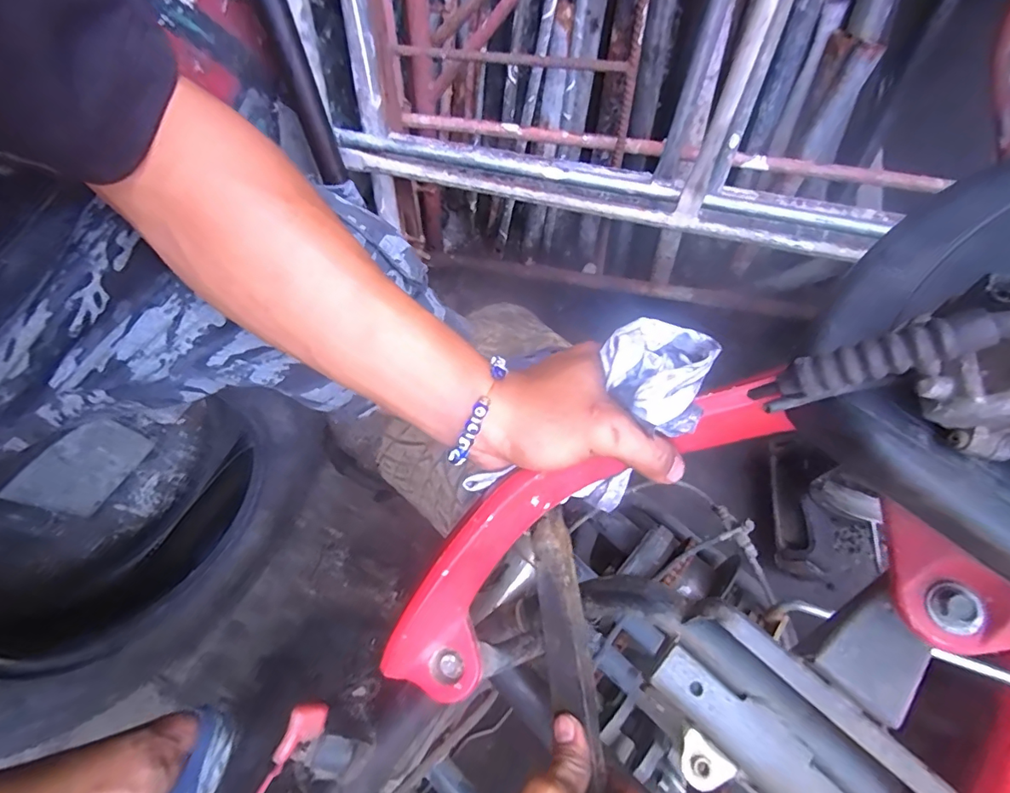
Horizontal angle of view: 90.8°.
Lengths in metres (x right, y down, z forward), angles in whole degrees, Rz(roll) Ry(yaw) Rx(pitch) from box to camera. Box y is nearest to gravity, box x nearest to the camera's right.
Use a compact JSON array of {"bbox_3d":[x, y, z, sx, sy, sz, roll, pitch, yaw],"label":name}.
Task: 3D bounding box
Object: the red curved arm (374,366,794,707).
[{"bbox_3d":[0.028,0.073,0.267,0.251,0.029,0.070,-41,69,11],"label":"red curved arm"}]

